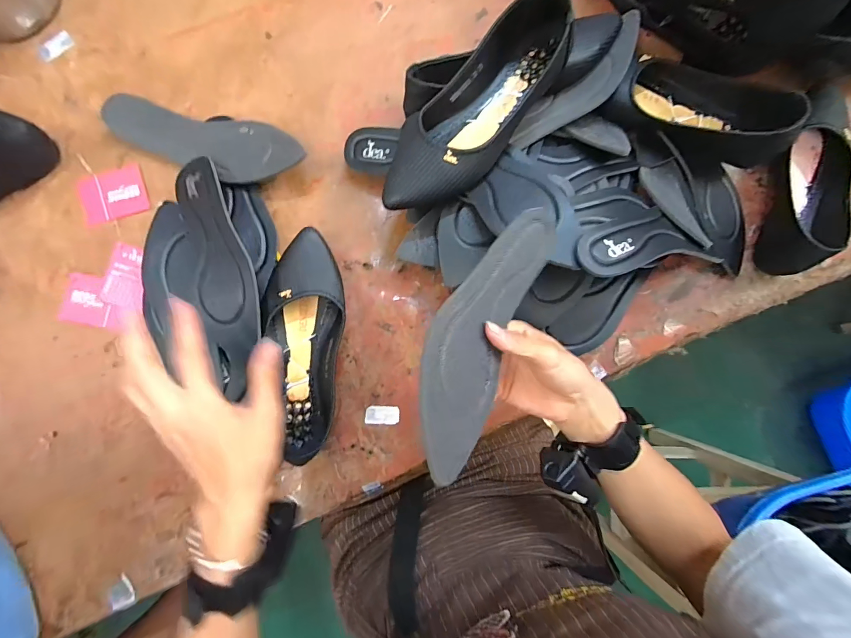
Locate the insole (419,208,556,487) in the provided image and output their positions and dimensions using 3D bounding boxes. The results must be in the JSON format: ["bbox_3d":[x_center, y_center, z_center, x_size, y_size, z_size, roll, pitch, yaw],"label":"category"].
[{"bbox_3d":[0.050,0.000,0.285,0.074,0.019,0.240,42,60,-24],"label":"insole"}]

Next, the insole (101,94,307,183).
[{"bbox_3d":[-0.260,-0.212,0.430,0.230,0.034,0.076,19,85,-2],"label":"insole"}]

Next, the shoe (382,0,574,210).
[{"bbox_3d":[0.054,-0.217,0.366,0.100,0.079,0.264,39,85,0],"label":"shoe"}]

